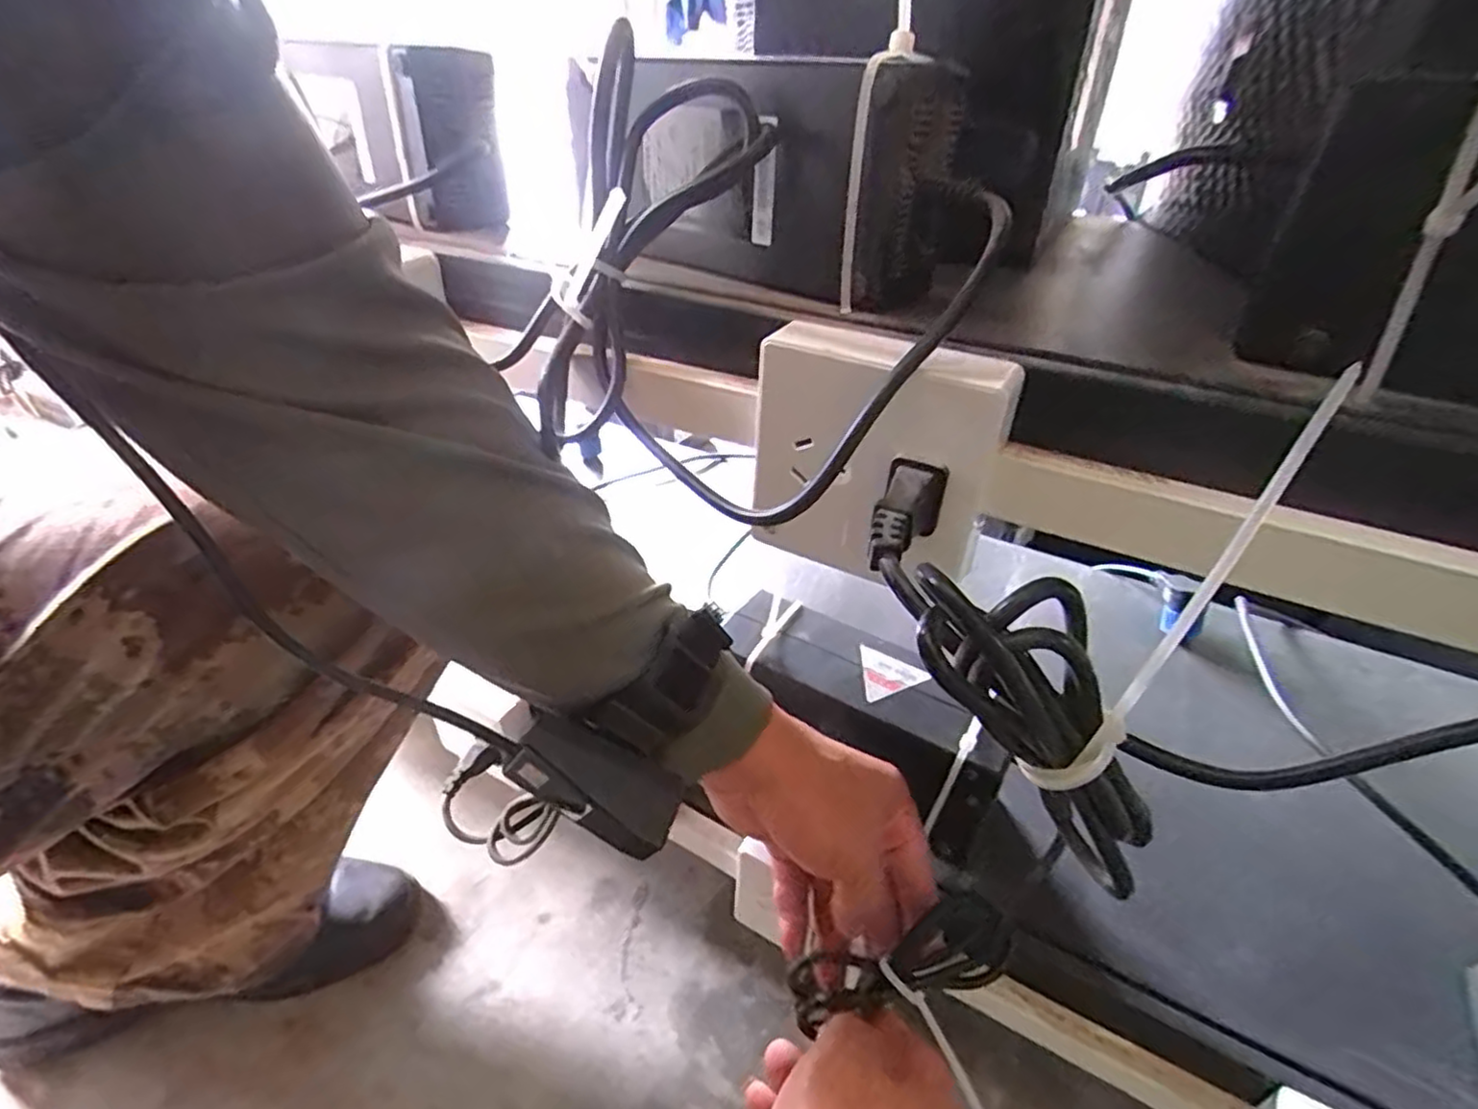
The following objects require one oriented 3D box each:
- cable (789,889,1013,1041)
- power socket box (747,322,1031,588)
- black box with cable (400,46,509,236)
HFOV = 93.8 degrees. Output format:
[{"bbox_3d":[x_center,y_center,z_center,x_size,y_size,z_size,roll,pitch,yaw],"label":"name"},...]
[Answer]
[{"bbox_3d":[0.082,0.204,0.347,0.114,0.033,0.034,-19,37,-5],"label":"cable"},{"bbox_3d":[0.048,-0.035,0.254,0.087,0.083,0.024,20,37,23],"label":"power socket box"},{"bbox_3d":[-0.143,-0.208,0.351,0.043,0.078,0.018,-11,37,-20],"label":"black box with cable"}]

